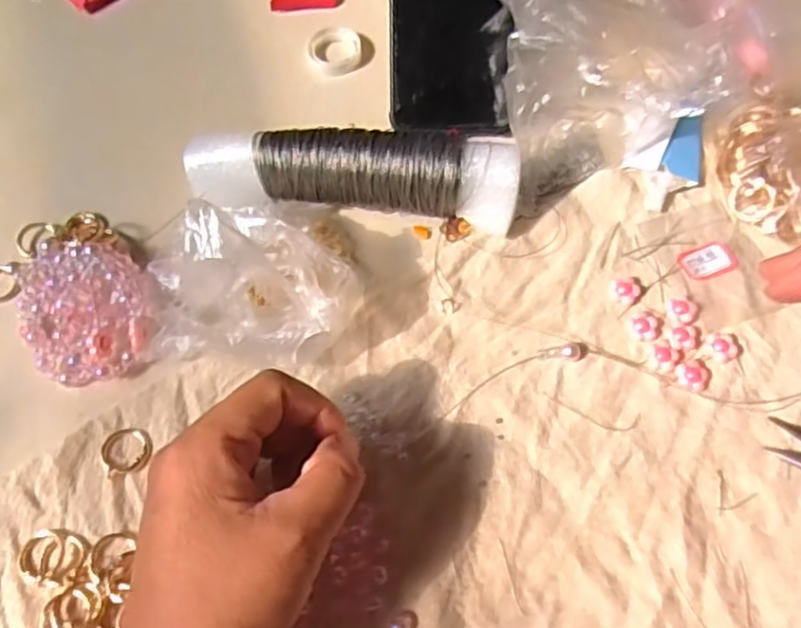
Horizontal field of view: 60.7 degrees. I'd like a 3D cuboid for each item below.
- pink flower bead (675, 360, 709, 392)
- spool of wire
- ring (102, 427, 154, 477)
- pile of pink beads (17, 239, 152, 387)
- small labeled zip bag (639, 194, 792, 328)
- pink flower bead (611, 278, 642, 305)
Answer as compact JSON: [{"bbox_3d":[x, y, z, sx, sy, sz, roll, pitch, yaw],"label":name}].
[{"bbox_3d":[0.143,0.030,0.336,0.015,0.004,0.015,-1,64,2],"label":"pink flower bead"},{"bbox_3d":[-0.026,-0.074,0.374,0.176,0.046,0.040,5,64,5],"label":"spool of wire"},{"bbox_3d":[-0.133,0.066,0.332,0.024,0.004,0.024,-10,64,-3],"label":"ring"},{"bbox_3d":[-0.167,-0.007,0.359,0.067,0.023,0.083,-10,64,-2],"label":"pile of pink beads"},{"bbox_3d":[0.165,-0.027,0.364,0.054,0.004,0.072,-16,64,-5],"label":"small labeled zip bag"},{"bbox_3d":[0.118,-0.013,0.358,0.015,0.006,0.014,-1,64,2],"label":"pink flower bead"}]

